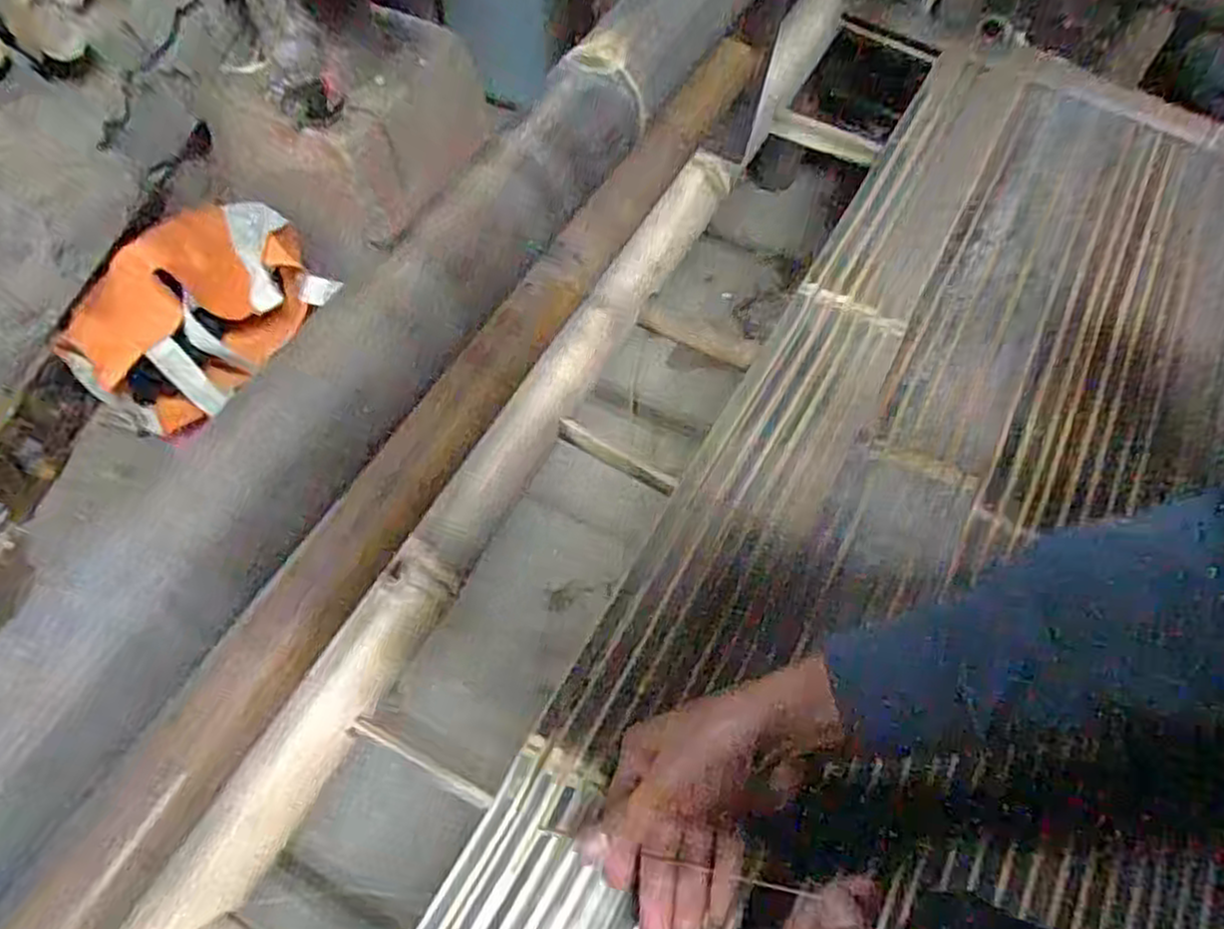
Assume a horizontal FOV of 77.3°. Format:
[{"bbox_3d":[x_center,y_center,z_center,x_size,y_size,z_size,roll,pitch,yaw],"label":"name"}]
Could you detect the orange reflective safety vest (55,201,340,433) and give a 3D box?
[{"bbox_3d":[-0.461,-0.201,0.852,0.238,0.122,0.295,33,66,15],"label":"orange reflective safety vest"}]

